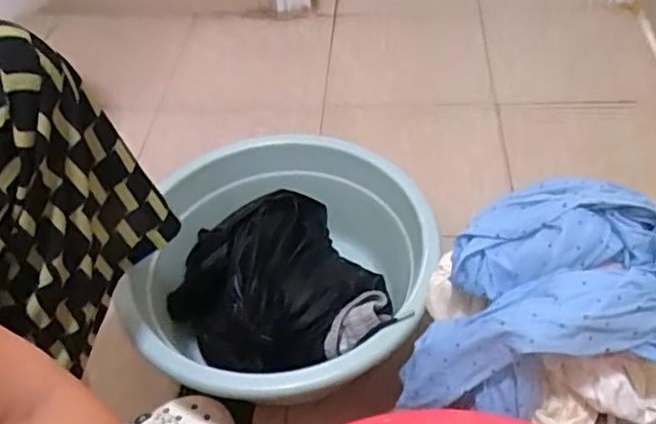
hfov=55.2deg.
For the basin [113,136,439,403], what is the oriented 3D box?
[{"bbox_3d":[-0.052,0.070,0.805,0.352,0.147,0.389,-1,49,5],"label":"basin"}]

